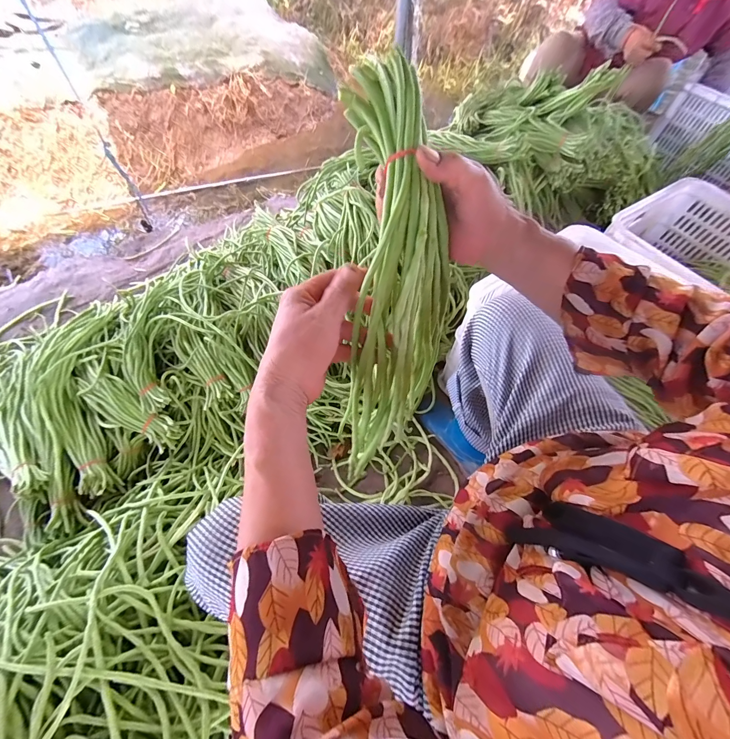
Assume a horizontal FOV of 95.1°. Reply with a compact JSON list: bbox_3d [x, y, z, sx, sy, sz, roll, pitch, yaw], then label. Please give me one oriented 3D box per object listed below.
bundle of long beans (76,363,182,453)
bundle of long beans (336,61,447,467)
[{"bbox_3d":[-0.515,0.078,0.715,0.257,0.061,0.073,28,62,13],"label":"bundle of long beans"},{"bbox_3d":[0.035,-0.062,0.312,0.103,0.330,0.094,-3,30,-5],"label":"bundle of long beans"}]

